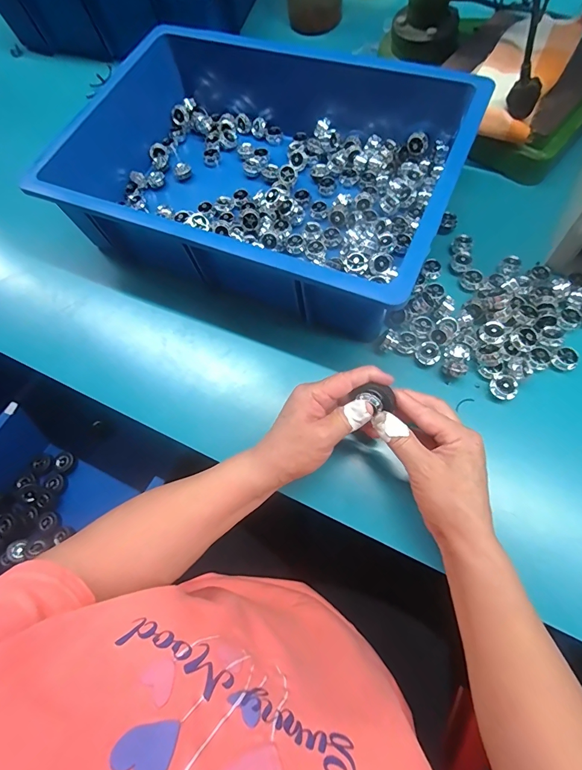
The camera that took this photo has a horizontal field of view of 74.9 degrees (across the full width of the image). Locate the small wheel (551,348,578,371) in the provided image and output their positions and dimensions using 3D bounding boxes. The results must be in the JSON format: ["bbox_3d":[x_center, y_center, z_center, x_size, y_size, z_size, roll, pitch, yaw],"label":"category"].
[{"bbox_3d":[0.281,-0.026,0.388,0.021,0.011,0.020,-2,70,6],"label":"small wheel"}]

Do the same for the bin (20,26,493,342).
[{"bbox_3d":[-0.031,-0.274,0.462,0.443,0.109,0.346,21,74,14],"label":"bin"}]

